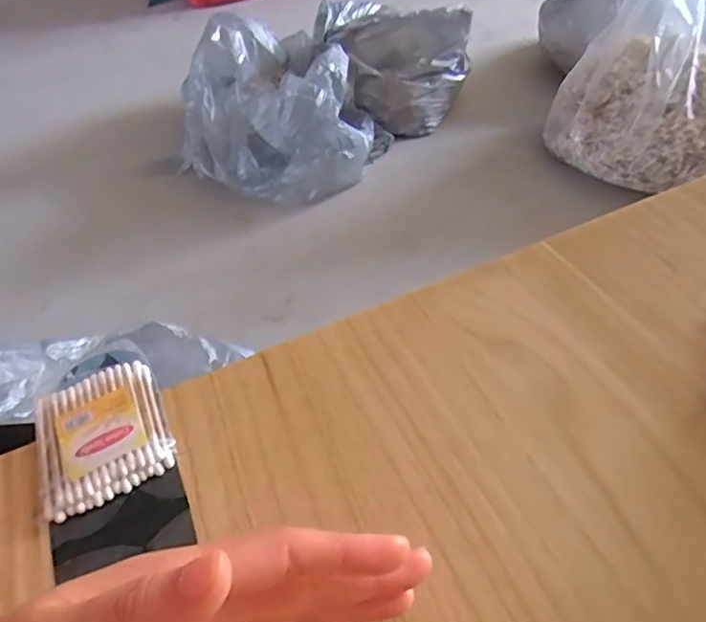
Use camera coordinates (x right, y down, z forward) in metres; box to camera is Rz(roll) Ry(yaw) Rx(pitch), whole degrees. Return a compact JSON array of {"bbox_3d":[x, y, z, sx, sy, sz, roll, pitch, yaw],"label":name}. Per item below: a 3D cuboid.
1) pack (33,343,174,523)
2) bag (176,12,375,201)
[{"bbox_3d":[-0.134,0.059,0.300,0.064,0.010,0.090,-23,48,-14],"label":"pack"},{"bbox_3d":[-0.207,-0.508,1.393,0.450,0.226,0.525,-15,46,-9],"label":"bag"}]

